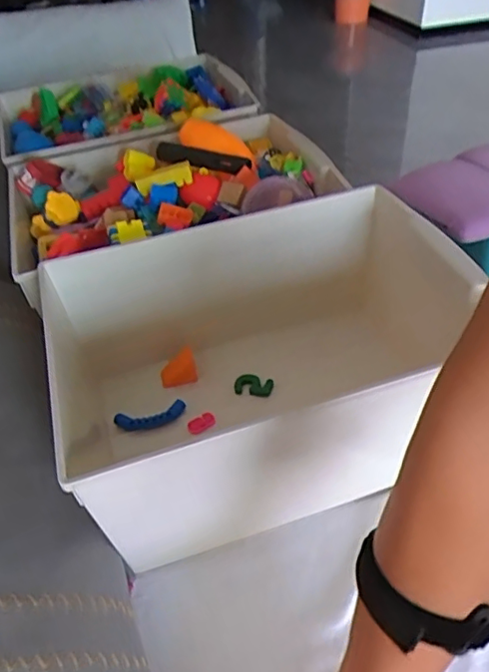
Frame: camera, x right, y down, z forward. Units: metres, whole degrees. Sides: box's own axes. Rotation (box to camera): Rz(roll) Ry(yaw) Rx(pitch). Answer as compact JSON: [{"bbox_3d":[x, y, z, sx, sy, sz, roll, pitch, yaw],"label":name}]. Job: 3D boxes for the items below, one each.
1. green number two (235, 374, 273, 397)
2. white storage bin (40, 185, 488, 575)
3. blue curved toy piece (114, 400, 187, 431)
[{"bbox_3d":[0.012,0.060,0.707,0.045,0.013,0.030,7,40,10],"label":"green number two"},{"bbox_3d":[0.011,0.040,0.622,0.417,0.203,0.294,-14,41,-14],"label":"white storage bin"},{"bbox_3d":[-0.107,0.092,0.674,0.081,0.016,0.021,-11,40,-10],"label":"blue curved toy piece"}]

